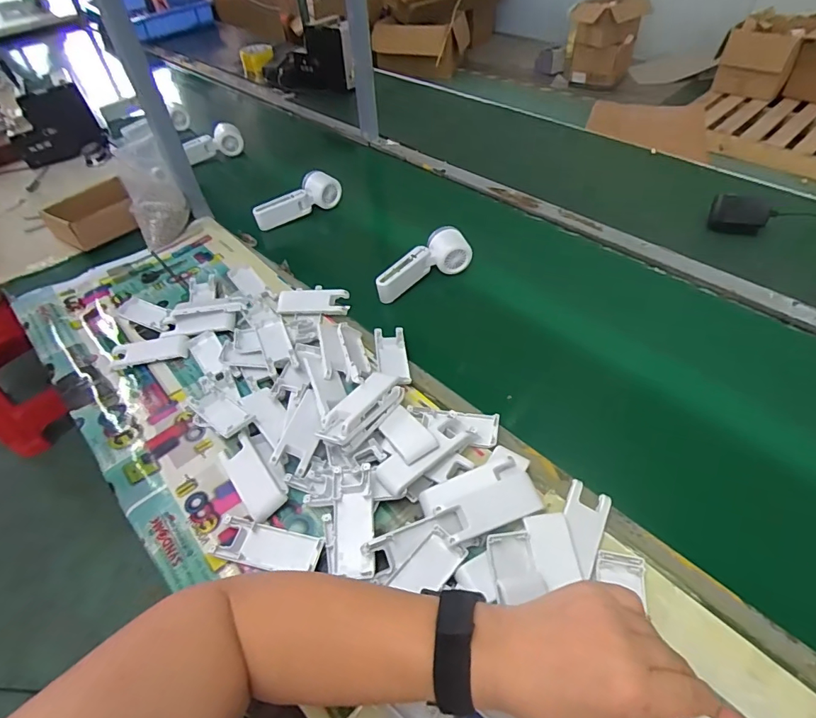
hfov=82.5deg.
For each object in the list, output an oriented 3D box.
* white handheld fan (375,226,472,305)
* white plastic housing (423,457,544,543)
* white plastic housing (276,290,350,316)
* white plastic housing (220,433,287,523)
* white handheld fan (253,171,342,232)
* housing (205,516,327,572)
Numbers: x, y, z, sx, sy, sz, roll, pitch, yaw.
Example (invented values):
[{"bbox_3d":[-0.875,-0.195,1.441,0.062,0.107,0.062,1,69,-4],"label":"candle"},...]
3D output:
[{"bbox_3d":[0.026,-0.139,0.711,0.067,0.053,0.156,35,60,30],"label":"white handheld fan"},{"bbox_3d":[0.071,0.130,0.448,0.107,0.013,0.066,-19,50,-11],"label":"white plastic housing"},{"bbox_3d":[-0.141,-0.087,0.685,0.105,0.010,0.051,0,49,4],"label":"white plastic housing"},{"bbox_3d":[-0.166,0.124,0.495,0.042,0.015,0.095,-34,54,-23],"label":"white plastic housing"},{"bbox_3d":[-0.210,-0.299,0.879,0.172,0.062,0.041,-24,51,-15],"label":"white handheld fan"},{"bbox_3d":[-0.137,0.181,0.451,0.106,0.011,0.041,7,50,11],"label":"housing"}]

